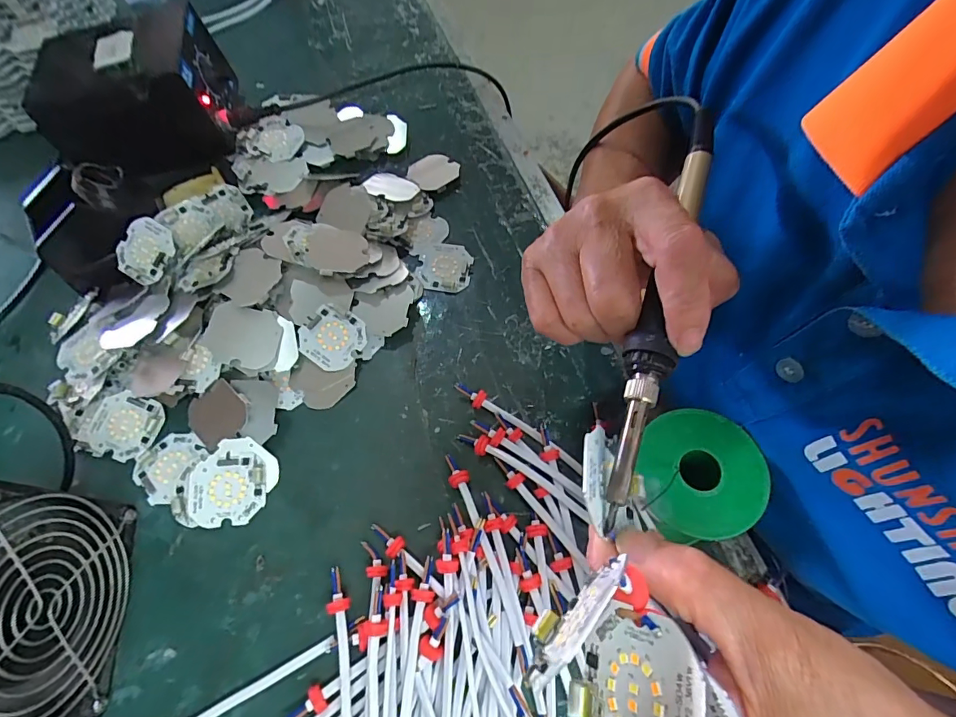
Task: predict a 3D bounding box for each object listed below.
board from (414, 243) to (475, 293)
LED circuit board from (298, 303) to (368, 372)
[{"bbox_3d":[-0.031,-0.079,0.388,0.050,0.004,0.048,5,65,5],"label":"board"},{"bbox_3d":[-0.111,-0.016,0.348,0.045,0.004,0.046,36,77,1],"label":"LED circuit board"}]

